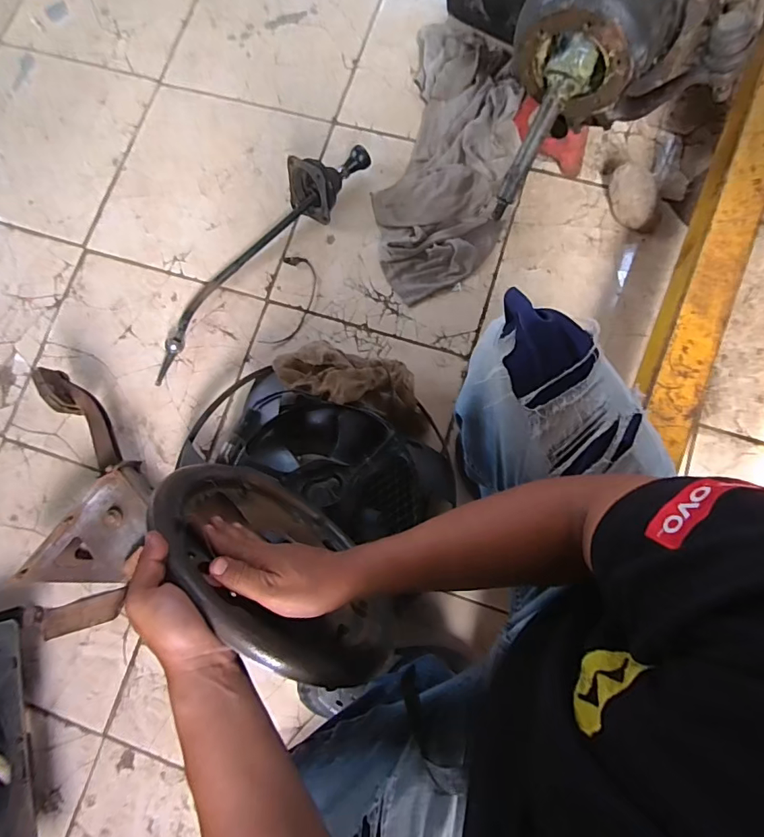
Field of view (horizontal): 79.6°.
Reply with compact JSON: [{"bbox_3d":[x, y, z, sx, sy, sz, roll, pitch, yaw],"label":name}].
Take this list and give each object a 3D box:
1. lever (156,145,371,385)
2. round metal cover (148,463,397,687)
[{"bbox_3d":[-0.250,-0.318,0.881,0.112,0.086,0.600,42,88,6],"label":"lever"},{"bbox_3d":[-0.105,0.151,0.500,0.286,0.280,0.061,43,88,6],"label":"round metal cover"}]

